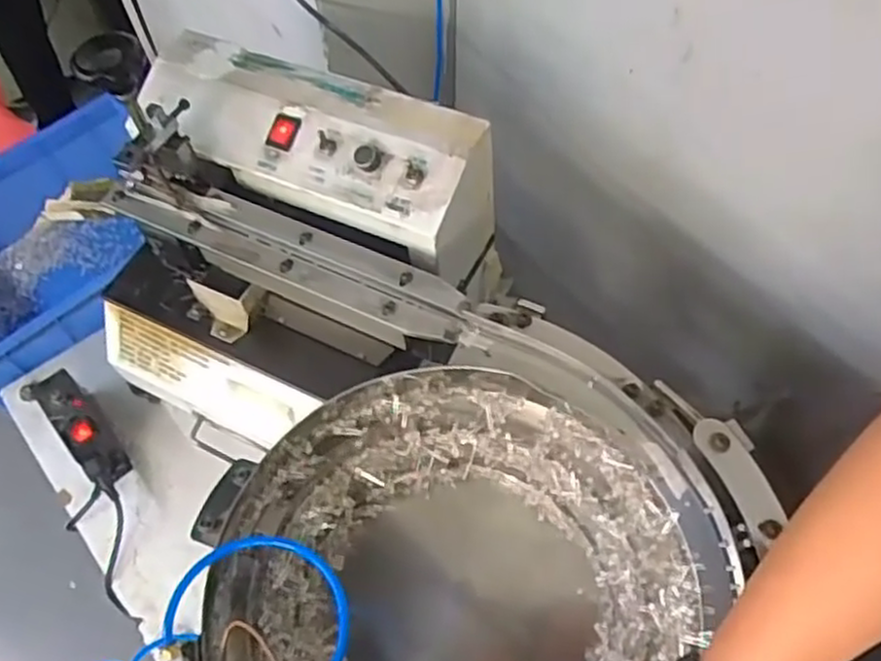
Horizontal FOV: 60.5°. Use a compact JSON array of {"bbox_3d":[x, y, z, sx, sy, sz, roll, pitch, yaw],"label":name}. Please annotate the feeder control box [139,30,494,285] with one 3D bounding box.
[{"bbox_3d":[-0.120,-0.175,0.715,0.342,0.086,0.118,21,61,12],"label":"feeder control box"}]

